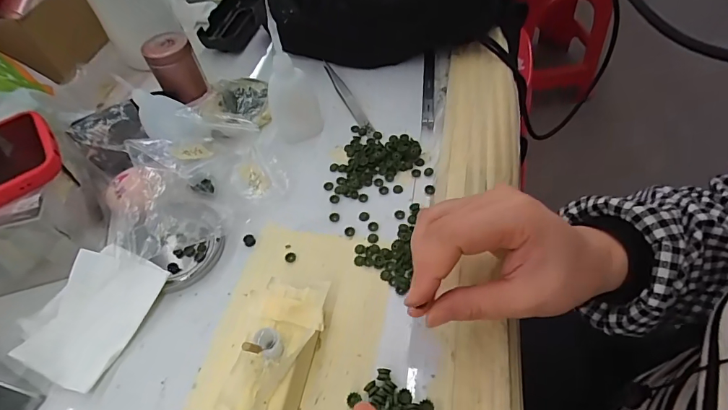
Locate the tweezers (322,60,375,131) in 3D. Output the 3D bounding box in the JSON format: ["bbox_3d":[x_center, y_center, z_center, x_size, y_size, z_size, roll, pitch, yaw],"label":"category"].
[{"bbox_3d":[-0.021,-0.116,0.423,0.013,0.004,0.122,-21,55,-12],"label":"tweezers"}]

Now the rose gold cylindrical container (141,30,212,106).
[{"bbox_3d":[-0.189,-0.137,0.416,0.043,0.060,0.035,-33,58,-19],"label":"rose gold cylindrical container"}]

